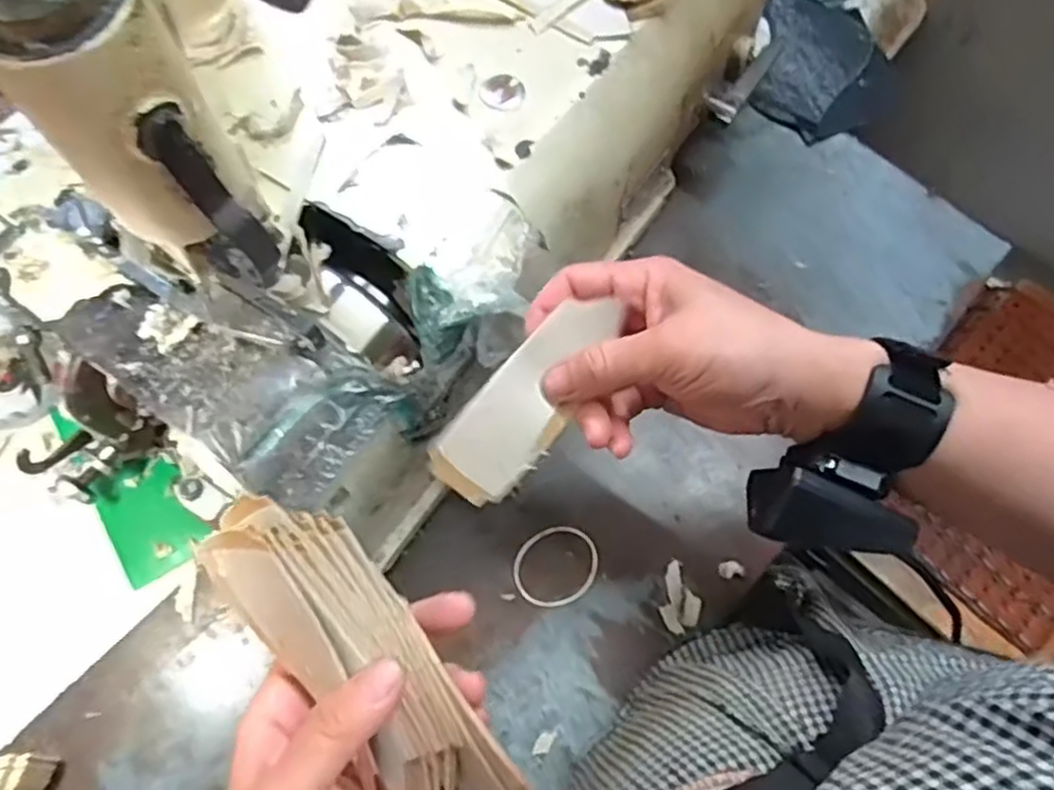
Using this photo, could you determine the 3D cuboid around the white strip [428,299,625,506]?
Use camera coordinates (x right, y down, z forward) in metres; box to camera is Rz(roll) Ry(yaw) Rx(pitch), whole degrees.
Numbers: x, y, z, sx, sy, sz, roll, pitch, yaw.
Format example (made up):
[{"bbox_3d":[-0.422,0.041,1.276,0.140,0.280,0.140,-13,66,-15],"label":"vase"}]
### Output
[{"bbox_3d":[0.000,0.001,0.319,0.039,0.005,0.101,36,93,-13],"label":"white strip"}]

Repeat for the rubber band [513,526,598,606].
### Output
[{"bbox_3d":[0.018,0.104,0.446,0.052,0.004,0.045,-24,71,-8],"label":"rubber band"}]

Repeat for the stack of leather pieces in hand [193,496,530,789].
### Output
[{"bbox_3d":[-0.052,0.096,0.258,0.044,0.027,0.148,-41,91,-14],"label":"stack of leather pieces in hand"}]

